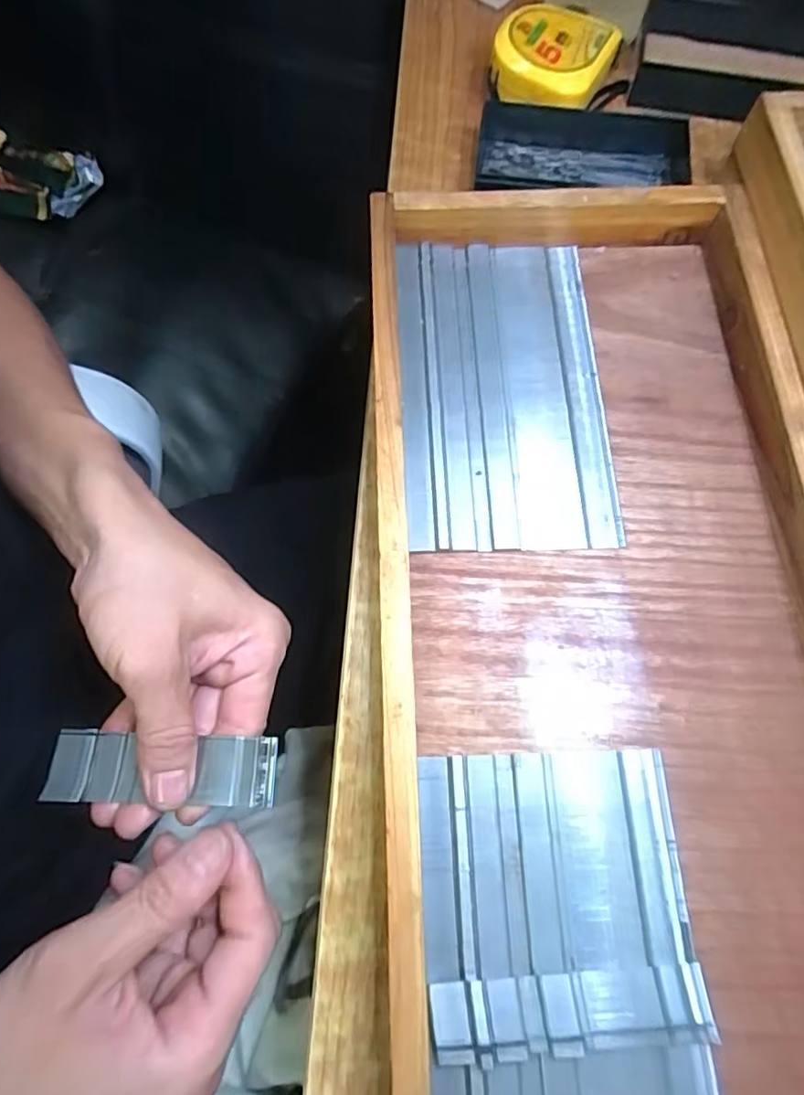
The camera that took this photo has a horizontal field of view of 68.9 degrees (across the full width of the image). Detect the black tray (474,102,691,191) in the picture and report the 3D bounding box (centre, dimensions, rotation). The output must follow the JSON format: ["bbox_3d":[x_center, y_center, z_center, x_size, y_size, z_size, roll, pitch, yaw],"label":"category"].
[{"bbox_3d":[0.110,-0.240,0.355,0.126,0.031,0.030,1,71,0],"label":"black tray"}]

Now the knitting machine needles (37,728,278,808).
[{"bbox_3d":[-0.106,0.097,0.257,0.101,0.008,0.029,0,71,6],"label":"knitting machine needles"}]

